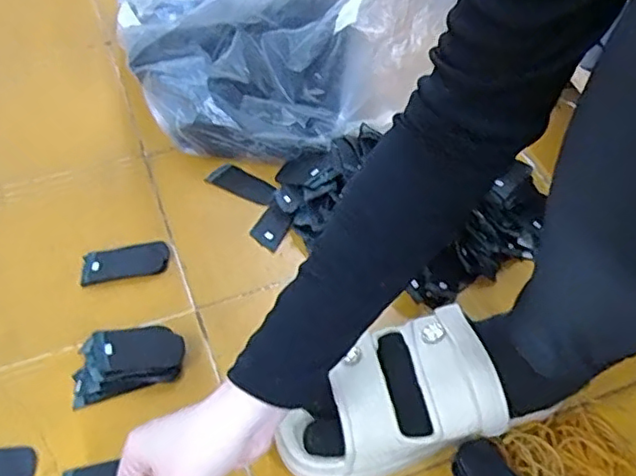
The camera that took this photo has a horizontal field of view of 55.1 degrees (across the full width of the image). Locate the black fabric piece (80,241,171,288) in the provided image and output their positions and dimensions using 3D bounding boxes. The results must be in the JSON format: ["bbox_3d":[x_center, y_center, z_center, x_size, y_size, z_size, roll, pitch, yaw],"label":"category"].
[{"bbox_3d":[-0.182,0.023,0.580,0.080,0.005,0.035,-9,67,-17],"label":"black fabric piece"}]

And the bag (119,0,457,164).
[{"bbox_3d":[-0.029,-0.239,0.605,0.308,0.253,0.204,-14,56,-14],"label":"bag"}]

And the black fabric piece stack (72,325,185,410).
[{"bbox_3d":[-0.162,0.102,0.517,0.092,0.021,0.057,-13,55,-13],"label":"black fabric piece stack"}]

